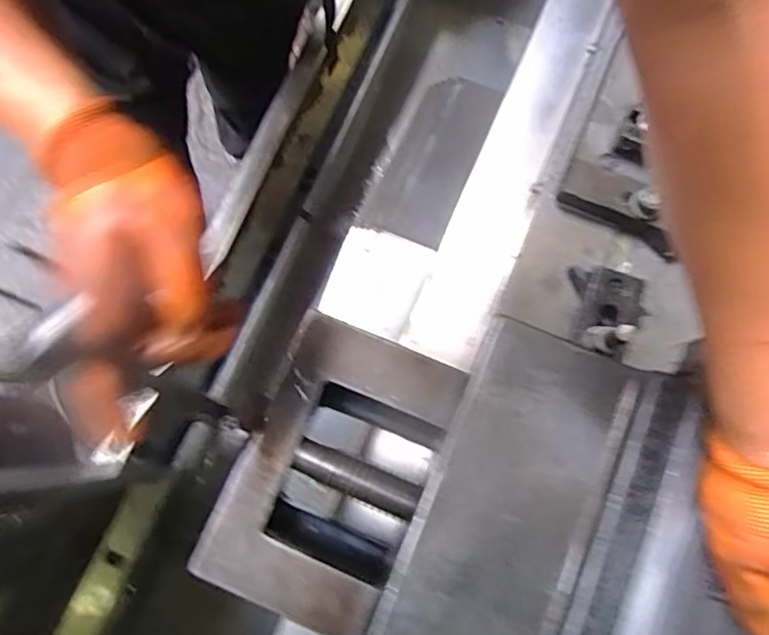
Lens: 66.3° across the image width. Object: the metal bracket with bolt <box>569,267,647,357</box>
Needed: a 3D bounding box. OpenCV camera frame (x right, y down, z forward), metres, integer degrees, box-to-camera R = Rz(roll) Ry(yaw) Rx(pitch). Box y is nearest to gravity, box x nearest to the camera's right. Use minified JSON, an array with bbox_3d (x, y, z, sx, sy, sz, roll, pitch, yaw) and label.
[{"bbox_3d":[0.215,-0.009,0.578,0.063,0.058,0.083,9,79,2],"label":"metal bracket with bolt"}]

